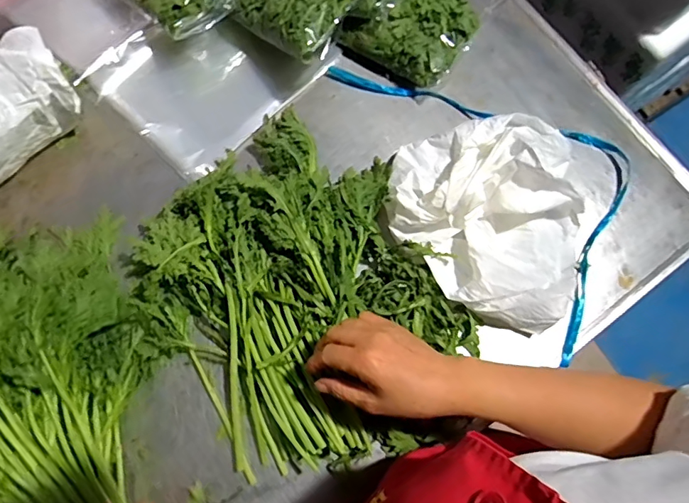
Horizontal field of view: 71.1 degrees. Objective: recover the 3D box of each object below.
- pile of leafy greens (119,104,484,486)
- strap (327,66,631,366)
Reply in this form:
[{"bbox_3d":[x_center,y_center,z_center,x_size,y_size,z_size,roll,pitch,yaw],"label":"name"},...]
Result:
[{"bbox_3d":[-0.042,0.050,0.500,0.282,0.052,0.358,-39,79,-11],"label":"pile of leafy greens"},{"bbox_3d":[0.198,-0.113,0.571,0.220,0.027,0.434,-34,79,-10],"label":"strap"}]

